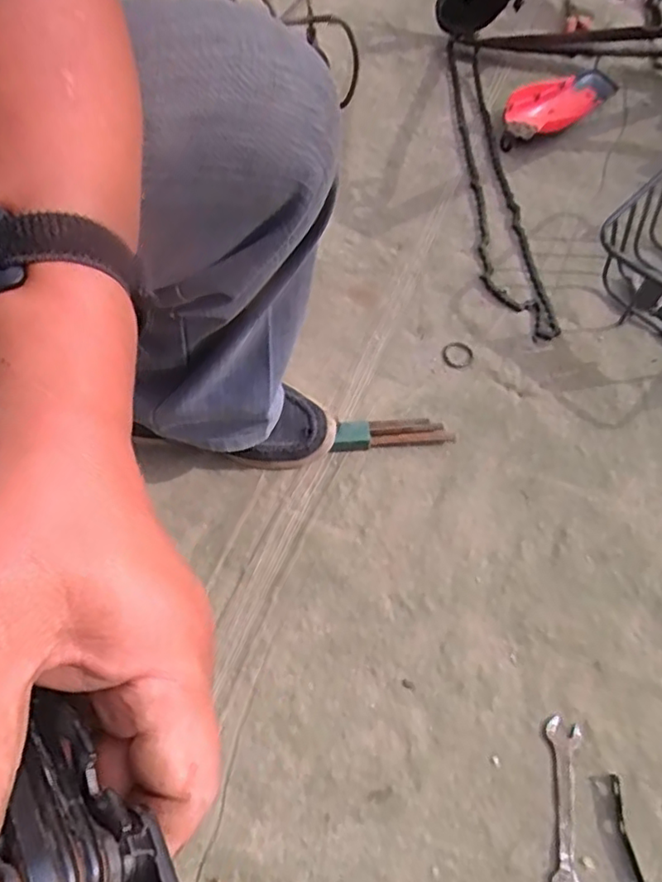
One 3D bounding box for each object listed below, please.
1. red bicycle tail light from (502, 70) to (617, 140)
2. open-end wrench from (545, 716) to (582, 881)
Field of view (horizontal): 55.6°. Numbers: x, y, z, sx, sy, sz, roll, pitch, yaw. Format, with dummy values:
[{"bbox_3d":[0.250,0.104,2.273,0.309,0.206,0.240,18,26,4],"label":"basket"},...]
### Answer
[{"bbox_3d":[0.322,-0.479,0.891,0.138,0.061,0.077,-13,67,14],"label":"red bicycle tail light"},{"bbox_3d":[0.220,0.345,0.591,0.033,0.013,0.151,6,68,5],"label":"open-end wrench"}]

